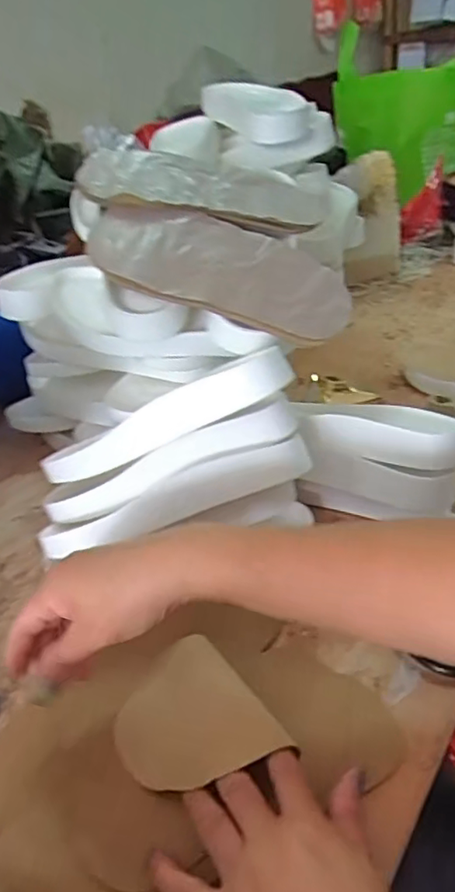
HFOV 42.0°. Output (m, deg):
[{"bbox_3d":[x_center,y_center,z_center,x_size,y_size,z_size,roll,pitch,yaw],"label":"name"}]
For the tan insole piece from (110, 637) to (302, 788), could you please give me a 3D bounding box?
[{"bbox_3d":[-0.026,0.185,0.394,0.089,0.011,0.098,-36,48,-17],"label":"tan insole piece"}]

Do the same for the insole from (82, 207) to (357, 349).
[{"bbox_3d":[-0.013,-0.161,0.549,0.253,0.036,0.109,17,59,2],"label":"insole"}]

